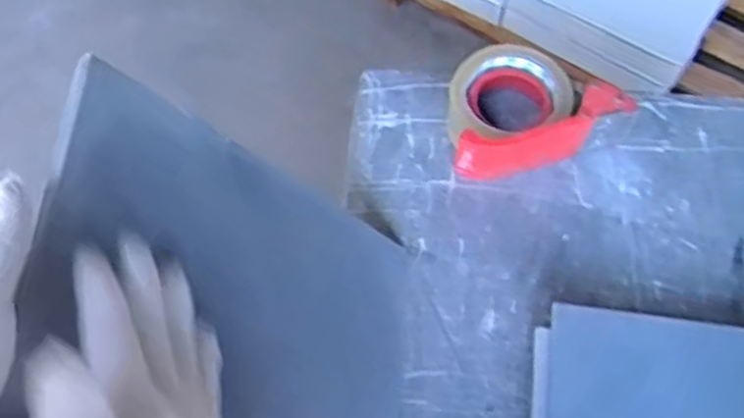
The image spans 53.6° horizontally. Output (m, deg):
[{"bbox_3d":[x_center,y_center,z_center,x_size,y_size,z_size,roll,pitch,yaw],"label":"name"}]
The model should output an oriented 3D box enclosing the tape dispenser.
[{"bbox_3d":[0.130,-0.093,0.643,0.144,0.062,0.107,-20,68,-8],"label":"tape dispenser"}]

